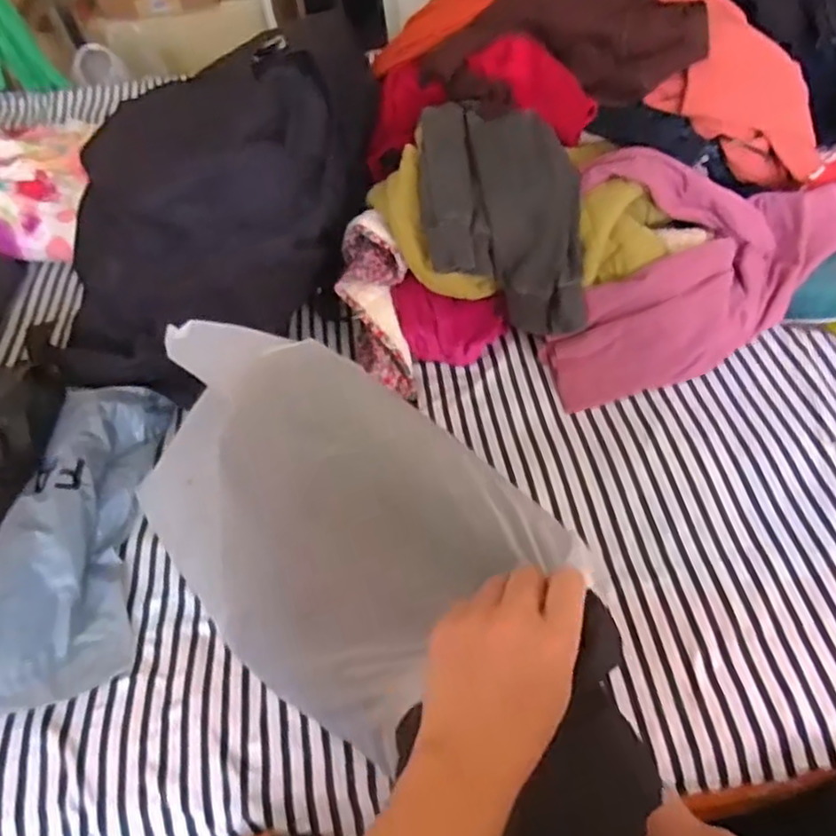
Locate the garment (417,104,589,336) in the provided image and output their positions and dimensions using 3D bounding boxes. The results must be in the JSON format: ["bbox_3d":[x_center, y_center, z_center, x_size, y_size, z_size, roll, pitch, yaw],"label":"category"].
[{"bbox_3d":[0.105,-0.261,0.904,0.191,0.188,0.274,-7,50,1],"label":"garment"}]

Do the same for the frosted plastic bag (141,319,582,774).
[{"bbox_3d":[-0.107,0.094,0.655,0.245,0.230,0.444,-35,55,-21],"label":"frosted plastic bag"}]

